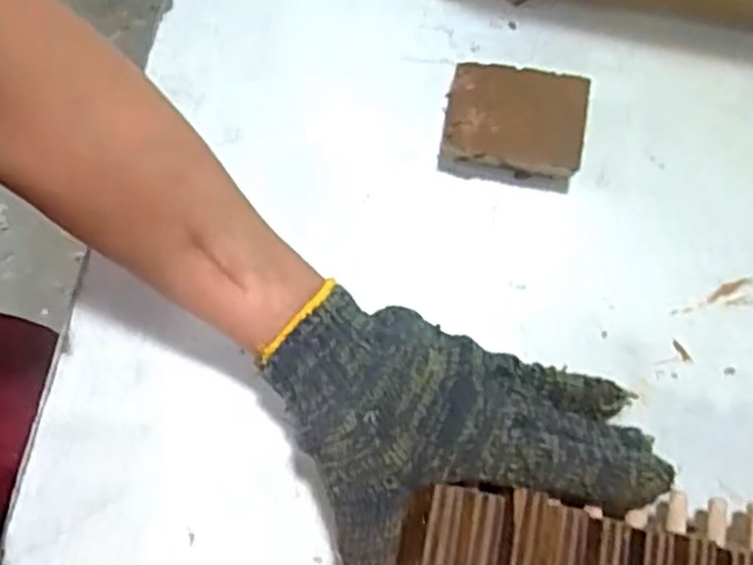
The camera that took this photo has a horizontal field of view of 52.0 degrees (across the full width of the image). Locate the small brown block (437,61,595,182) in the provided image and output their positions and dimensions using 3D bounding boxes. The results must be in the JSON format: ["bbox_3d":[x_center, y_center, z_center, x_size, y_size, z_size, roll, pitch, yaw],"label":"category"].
[{"bbox_3d":[0.071,-0.083,0.400,0.069,0.025,0.049,9,78,1],"label":"small brown block"}]

